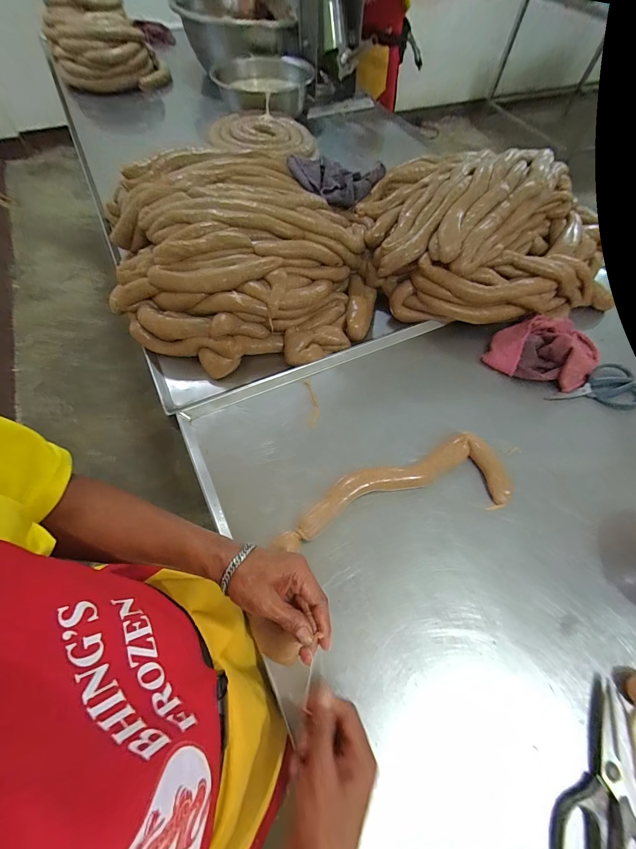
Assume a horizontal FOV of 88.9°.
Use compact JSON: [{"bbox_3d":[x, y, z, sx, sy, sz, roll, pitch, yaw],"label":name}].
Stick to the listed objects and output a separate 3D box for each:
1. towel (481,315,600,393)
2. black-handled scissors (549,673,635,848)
[{"bbox_3d":[0.442,-0.146,0.625,0.203,0.066,0.141,22,62,10],"label":"towel"},{"bbox_3d":[0.302,0.388,0.339,0.093,0.017,0.203,23,62,10],"label":"black-handled scissors"}]

